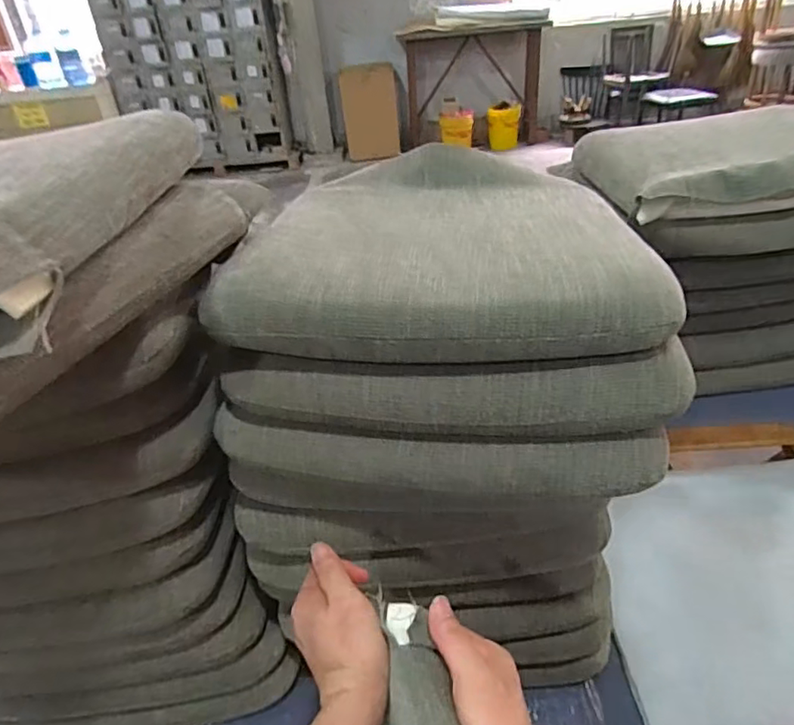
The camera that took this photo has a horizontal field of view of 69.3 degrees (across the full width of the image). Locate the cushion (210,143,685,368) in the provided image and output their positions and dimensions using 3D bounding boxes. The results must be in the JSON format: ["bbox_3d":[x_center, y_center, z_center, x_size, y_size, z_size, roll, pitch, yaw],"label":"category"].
[{"bbox_3d":[0.045,-0.143,0.625,0.407,0.068,0.413,-2,33,6],"label":"cushion"}]

